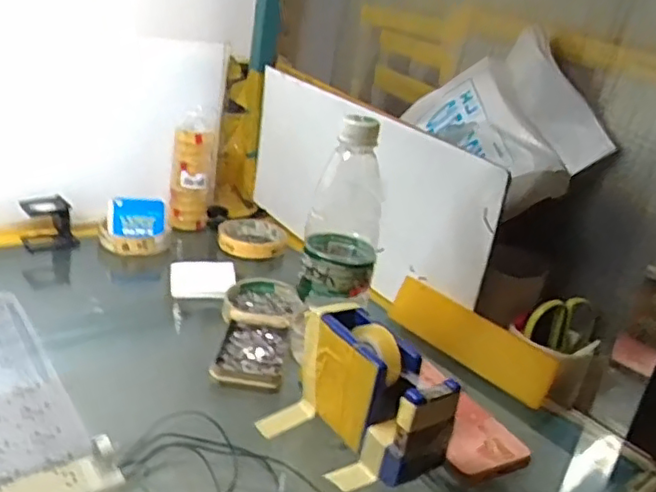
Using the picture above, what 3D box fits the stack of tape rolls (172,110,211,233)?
[{"bbox_3d":[-0.180,-0.099,0.833,0.046,0.148,0.052,4,22,-13],"label":"stack of tape rolls"}]

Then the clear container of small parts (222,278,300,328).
[{"bbox_3d":[-0.067,0.059,0.647,0.075,0.014,0.090,8,22,-1],"label":"clear container of small parts"}]

